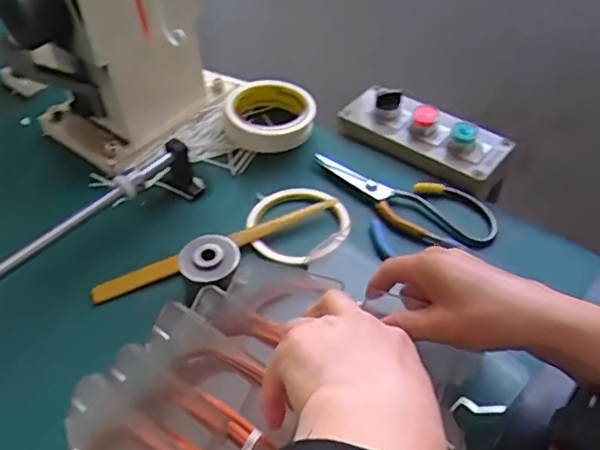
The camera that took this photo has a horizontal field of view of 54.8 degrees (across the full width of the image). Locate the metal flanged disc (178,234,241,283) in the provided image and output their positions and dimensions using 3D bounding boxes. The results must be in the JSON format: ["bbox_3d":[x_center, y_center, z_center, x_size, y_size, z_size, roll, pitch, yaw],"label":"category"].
[{"bbox_3d":[-0.071,0.025,0.450,0.045,0.010,0.038,-29,52,-23],"label":"metal flanged disc"}]

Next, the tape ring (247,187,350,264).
[{"bbox_3d":[-0.001,-0.006,0.520,0.087,0.011,0.100,-9,47,-7],"label":"tape ring"}]

